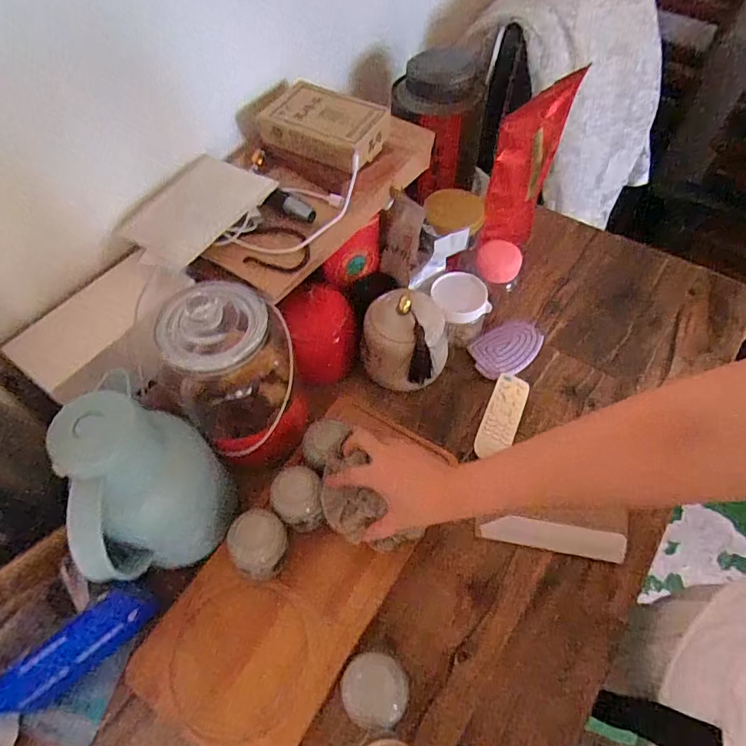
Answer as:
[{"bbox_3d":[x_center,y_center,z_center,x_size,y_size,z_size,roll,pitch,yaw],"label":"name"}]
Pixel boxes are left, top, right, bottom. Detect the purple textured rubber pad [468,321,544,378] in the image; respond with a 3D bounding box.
[{"bbox_3d":[0.205,-0.038,0.753,0.116,0.019,0.073,-27,60,-14],"label":"purple textured rubber pad"}]

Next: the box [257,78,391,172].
[{"bbox_3d":[-0.060,-0.332,0.653,0.152,0.041,0.117,25,61,17],"label":"box"}]

